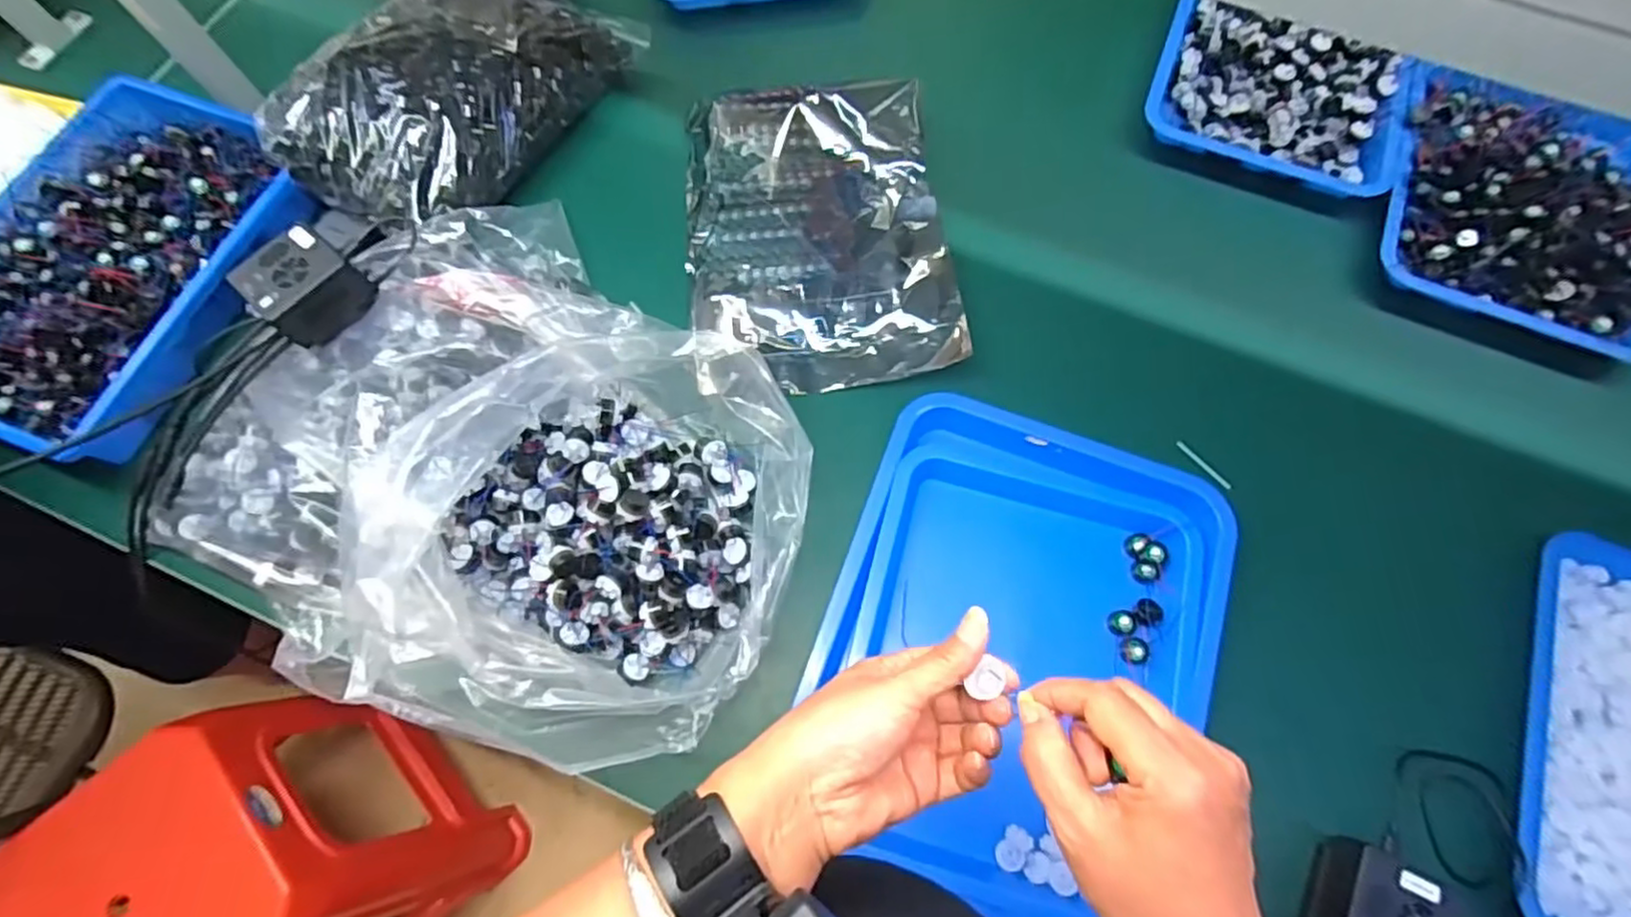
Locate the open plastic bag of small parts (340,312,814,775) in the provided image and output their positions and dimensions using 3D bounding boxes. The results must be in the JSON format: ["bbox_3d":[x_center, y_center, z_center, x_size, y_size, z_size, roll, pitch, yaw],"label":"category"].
[{"bbox_3d":[-0.156,0.036,0.525,0.284,0.161,0.348,6,70,2],"label":"open plastic bag of small parts"}]

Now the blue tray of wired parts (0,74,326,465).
[{"bbox_3d":[-0.667,-0.194,0.676,0.260,0.051,0.367,19,71,6],"label":"blue tray of wired parts"}]

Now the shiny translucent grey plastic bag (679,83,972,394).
[{"bbox_3d":[0.001,-0.233,0.692,0.251,0.043,0.339,-5,75,-2],"label":"shiny translucent grey plastic bag"}]

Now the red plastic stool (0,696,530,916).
[{"bbox_3d":[-0.698,0.545,0.930,0.338,0.445,0.328,41,75,13],"label":"red plastic stool"}]

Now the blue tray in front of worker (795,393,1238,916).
[{"bbox_3d":[0.161,0.145,0.568,0.297,0.047,0.377,20,71,6],"label":"blue tray in front of worker"}]

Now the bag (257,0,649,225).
[{"bbox_3d":[-0.365,-0.386,0.713,0.215,0.091,0.345,28,73,9],"label":"bag"}]

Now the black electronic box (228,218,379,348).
[{"bbox_3d":[-0.422,-0.143,0.578,0.076,0.043,0.076,38,74,12],"label":"black electronic box"}]

